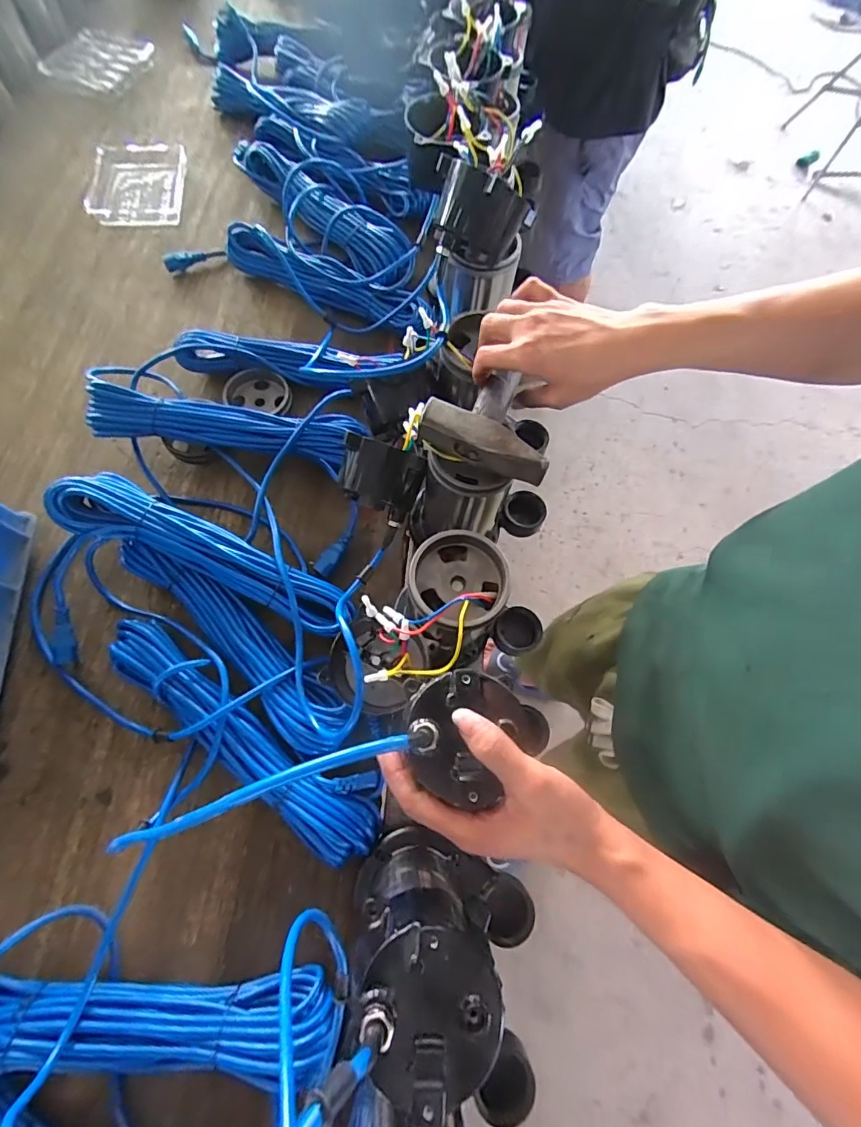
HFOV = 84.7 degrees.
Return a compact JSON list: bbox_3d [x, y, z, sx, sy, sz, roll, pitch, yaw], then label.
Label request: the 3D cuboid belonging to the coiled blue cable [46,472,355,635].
[{"bbox_3d":[-0.258,-0.012,0.535,0.323,0.047,0.079,26,71,-5],"label":"coiled blue cable"}]

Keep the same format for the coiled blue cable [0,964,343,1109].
[{"bbox_3d":[-0.256,0.399,0.408,0.348,0.066,0.072,2,70,0],"label":"coiled blue cable"}]

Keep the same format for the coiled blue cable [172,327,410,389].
[{"bbox_3d":[-0.196,-0.283,0.670,0.307,0.059,0.048,5,69,-1],"label":"coiled blue cable"}]

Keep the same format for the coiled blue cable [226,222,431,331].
[{"bbox_3d":[-0.164,-0.440,0.725,0.325,0.059,0.072,29,71,8],"label":"coiled blue cable"}]

